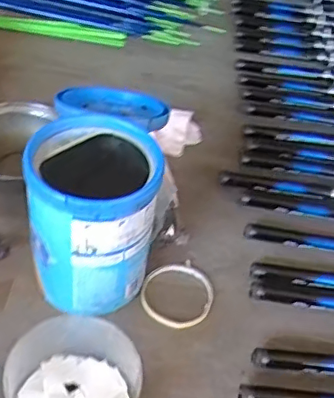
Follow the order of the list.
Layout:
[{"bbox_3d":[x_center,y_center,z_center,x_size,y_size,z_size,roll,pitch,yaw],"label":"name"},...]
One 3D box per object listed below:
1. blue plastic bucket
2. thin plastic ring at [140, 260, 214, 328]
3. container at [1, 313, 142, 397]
[{"bbox_3d":[-0.076,0.020,0.586,0.122,0.176,0.135,12,45,1],"label":"blue plastic bucket"},{"bbox_3d":[0.013,0.108,0.638,0.085,0.013,0.079,5,46,-5],"label":"thin plastic ring"},{"bbox_3d":[-0.083,0.173,0.503,0.111,0.077,0.114,5,46,-5],"label":"container"}]

